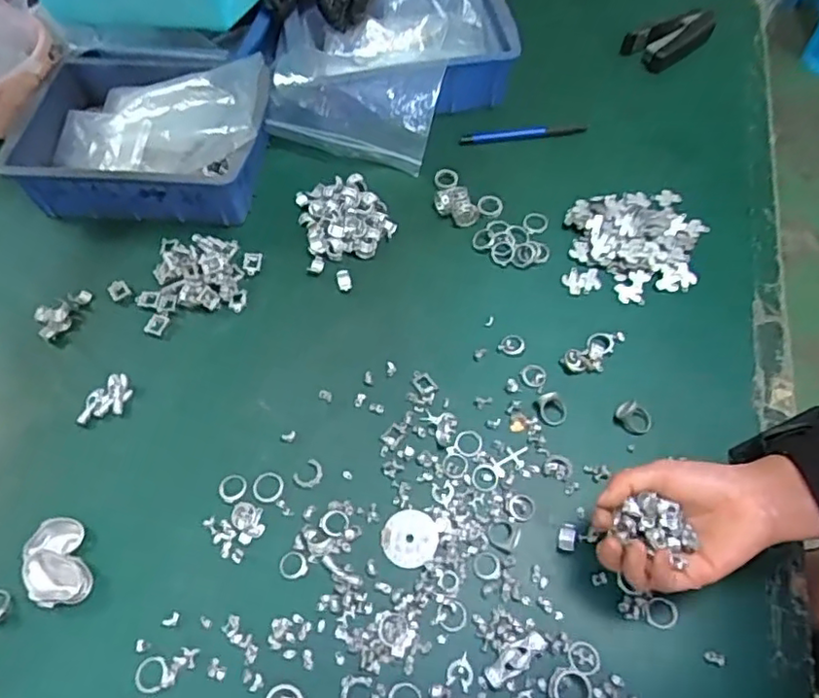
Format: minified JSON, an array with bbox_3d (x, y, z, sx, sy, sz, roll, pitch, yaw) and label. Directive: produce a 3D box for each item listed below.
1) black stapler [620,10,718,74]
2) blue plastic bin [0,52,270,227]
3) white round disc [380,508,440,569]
[{"bbox_3d":[0.333,-0.396,0.801,0.123,0.039,0.060,-34,64,-18],"label":"black stapler"},{"bbox_3d":[-0.283,-0.231,0.674,0.262,0.092,0.185,1,59,2],"label":"blue plastic bin"},{"bbox_3d":[0.001,0.145,0.485,0.042,0.004,0.042,0,59,1],"label":"white round disc"}]

